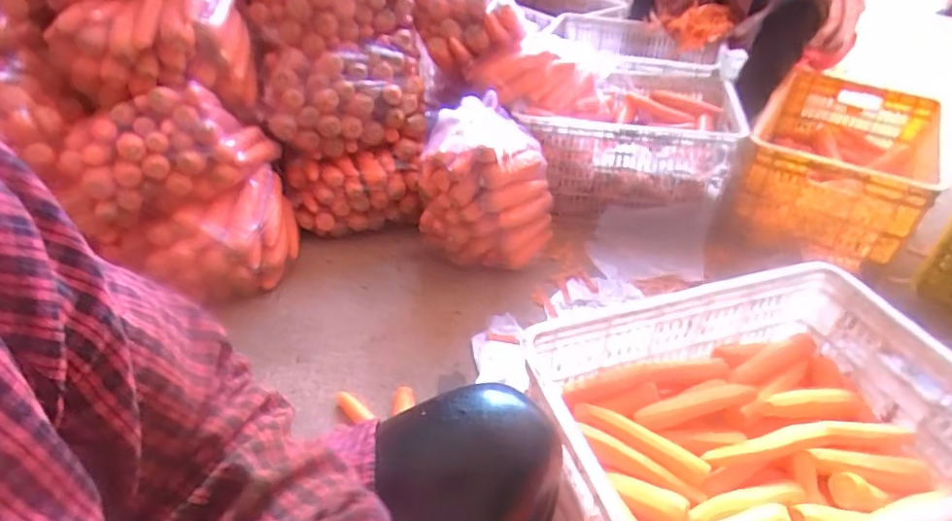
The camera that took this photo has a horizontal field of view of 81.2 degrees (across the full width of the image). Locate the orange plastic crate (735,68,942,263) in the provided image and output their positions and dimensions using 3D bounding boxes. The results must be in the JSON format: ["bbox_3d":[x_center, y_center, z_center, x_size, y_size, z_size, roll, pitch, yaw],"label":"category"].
[{"bbox_3d":[0.906,-0.251,1.388,0.372,0.201,0.589,26,45,28],"label":"orange plastic crate"}]

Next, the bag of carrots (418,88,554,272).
[{"bbox_3d":[0.027,-0.146,1.192,0.272,0.315,0.206,6,39,6],"label":"bag of carrots"}]

